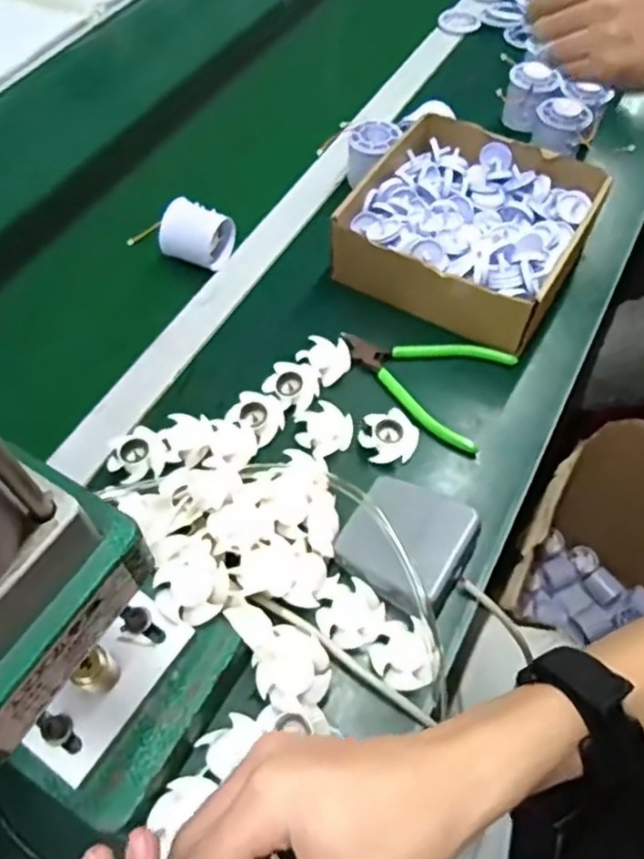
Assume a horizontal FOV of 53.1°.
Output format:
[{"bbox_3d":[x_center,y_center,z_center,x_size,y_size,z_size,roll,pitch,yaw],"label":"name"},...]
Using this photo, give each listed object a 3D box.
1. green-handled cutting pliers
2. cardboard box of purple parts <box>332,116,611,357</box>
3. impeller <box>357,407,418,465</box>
[{"bbox_3d":[0.080,-0.044,0.550,0.140,0.009,0.102,20,60,13],"label":"green-handled cutting pliers"},{"bbox_3d":[0.140,-0.191,0.602,0.197,0.065,0.201,27,61,17],"label":"cardboard box of purple parts"},{"bbox_3d":[0.054,0.005,0.512,0.043,0.014,0.039,-17,59,-10],"label":"impeller"}]

